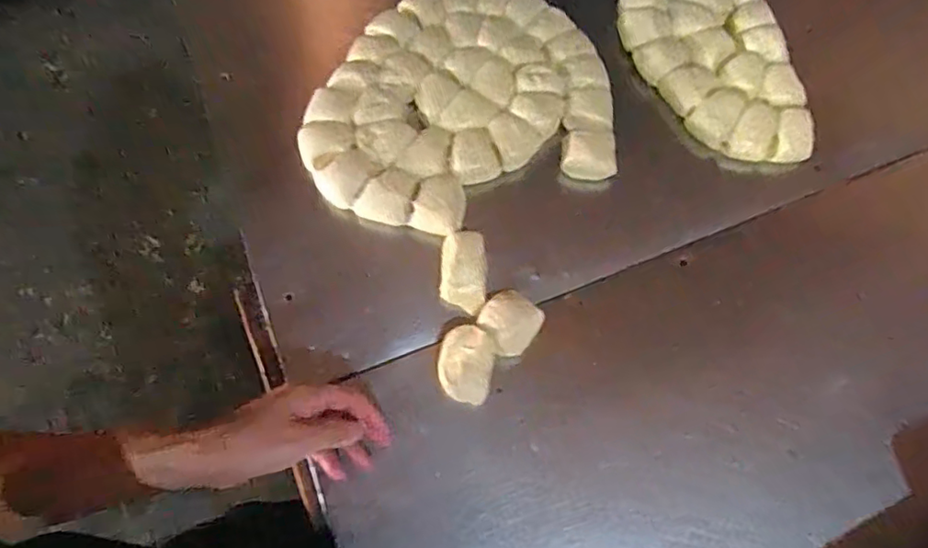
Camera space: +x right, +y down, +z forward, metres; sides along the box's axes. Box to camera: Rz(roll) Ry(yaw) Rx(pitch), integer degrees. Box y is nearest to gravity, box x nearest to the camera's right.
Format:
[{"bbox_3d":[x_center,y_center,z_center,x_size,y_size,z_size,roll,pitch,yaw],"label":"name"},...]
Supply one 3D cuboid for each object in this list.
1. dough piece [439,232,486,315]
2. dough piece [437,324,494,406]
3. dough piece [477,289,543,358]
[{"bbox_3d":[-0.001,-0.003,0.565,0.041,0.031,0.072,-1,67,2],"label":"dough piece"},{"bbox_3d":[0.002,0.080,0.532,0.047,0.029,0.064,11,68,7],"label":"dough piece"},{"bbox_3d":[0.040,0.046,0.547,0.052,0.027,0.054,-1,67,2],"label":"dough piece"}]

